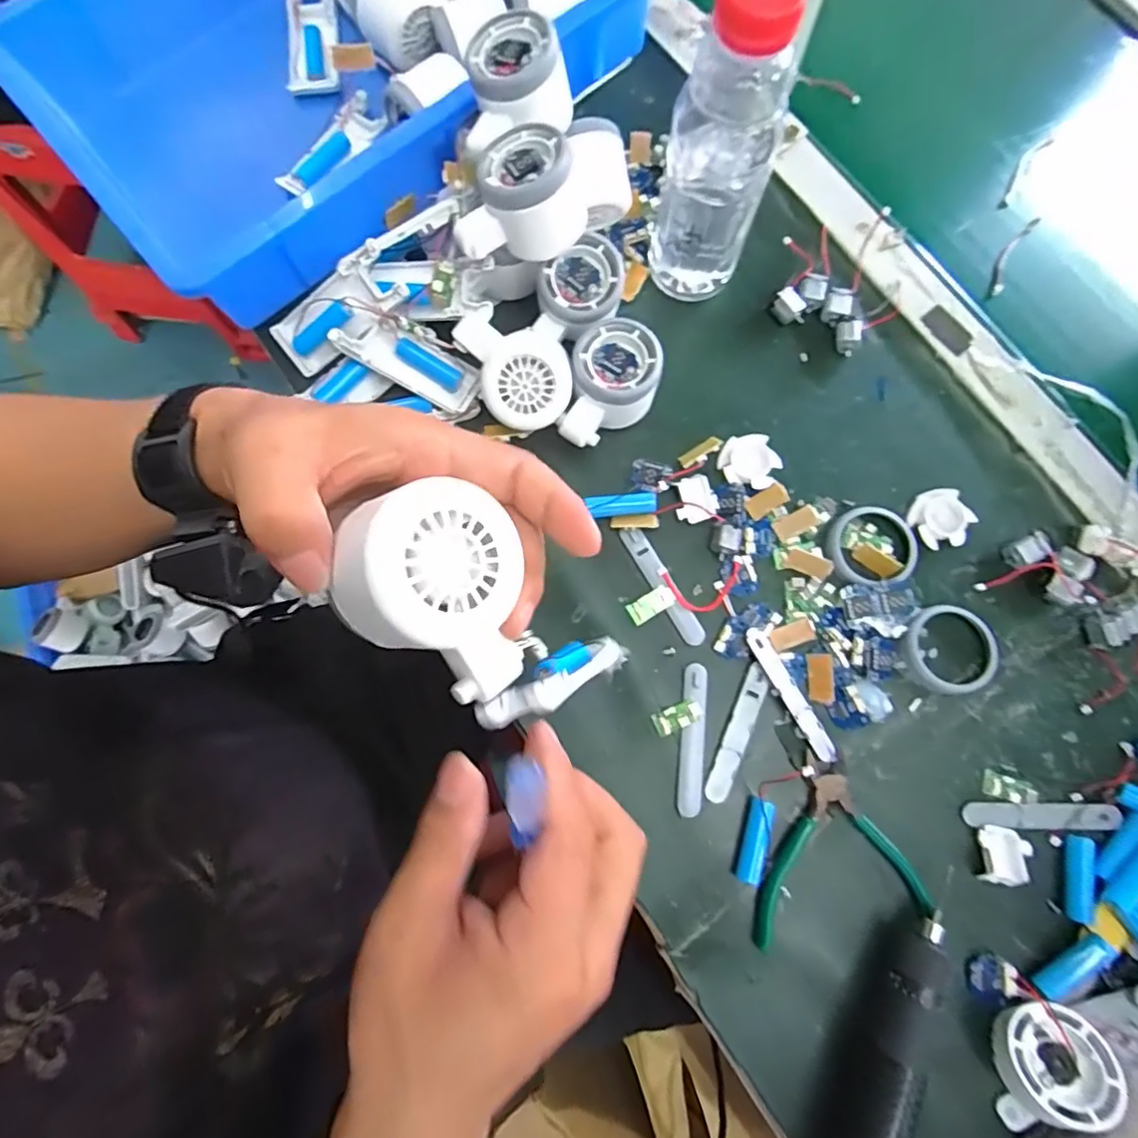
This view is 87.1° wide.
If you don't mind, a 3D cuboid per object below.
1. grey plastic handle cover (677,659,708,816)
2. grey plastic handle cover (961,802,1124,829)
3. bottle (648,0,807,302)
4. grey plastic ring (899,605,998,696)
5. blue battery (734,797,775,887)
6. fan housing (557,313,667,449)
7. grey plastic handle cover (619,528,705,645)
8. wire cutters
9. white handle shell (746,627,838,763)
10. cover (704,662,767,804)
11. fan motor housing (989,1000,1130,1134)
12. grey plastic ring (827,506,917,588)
[{"bbox_3d":[0.081,0.111,0.390,0.014,0.004,0.095,6,80,2],"label":"grey plastic handle cover"},{"bbox_3d":[0.301,0.158,0.381,0.094,0.006,0.015,0,80,1],"label":"grey plastic handle cover"},{"bbox_3d":[0.090,-0.249,0.359,0.060,0.186,0.053,8,80,2],"label":"bottle"},{"bbox_3d":[0.253,0.053,0.397,0.058,0.013,0.057,0,80,1],"label":"grey plastic ring"},{"bbox_3d":[0.116,0.170,0.371,0.014,0.018,0.051,17,80,4],"label":"blue battery"},{"bbox_3d":[0.030,-0.123,0.416,0.059,0.050,0.078,9,80,2],"label":"fan housing"},{"bbox_3d":[0.065,0.011,0.412,0.016,0.004,0.091,-31,81,-5],"label":"grey plastic handle cover"},{"bbox_3d":[0.173,0.190,0.367,0.092,0.009,0.114,23,81,5],"label":"wire cutters"},{"bbox_3d":[0.146,0.082,0.394,0.014,0.006,0.095,-29,81,-5],"label":"white handle shell"},{"bbox_3d":[0.110,0.108,0.391,0.015,0.004,0.090,24,81,5],"label":"cover"},{"bbox_3d":[0.276,0.284,0.343,0.058,0.045,0.056,-9,50,10],"label":"fan motor housing"},{"bbox_3d":[0.210,-0.016,0.412,0.059,0.007,0.056,0,80,1],"label":"grey plastic ring"}]

